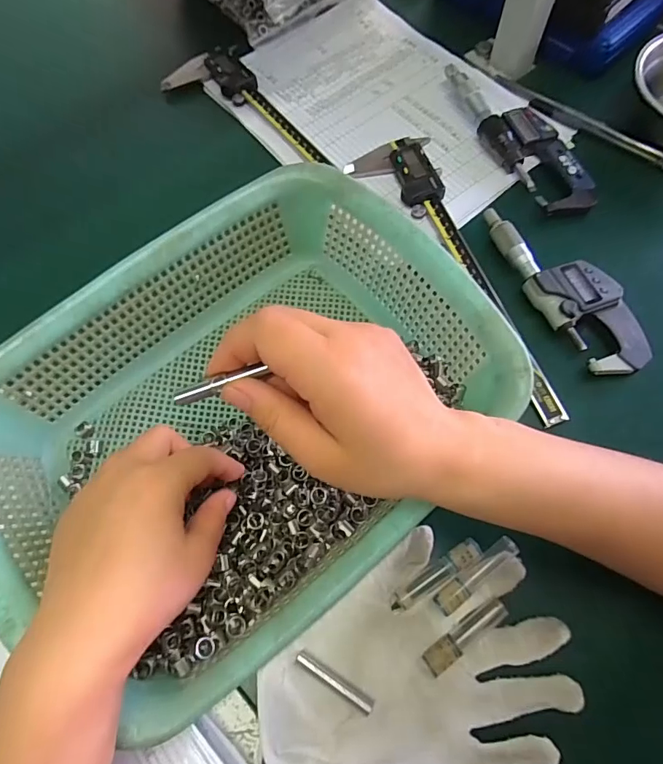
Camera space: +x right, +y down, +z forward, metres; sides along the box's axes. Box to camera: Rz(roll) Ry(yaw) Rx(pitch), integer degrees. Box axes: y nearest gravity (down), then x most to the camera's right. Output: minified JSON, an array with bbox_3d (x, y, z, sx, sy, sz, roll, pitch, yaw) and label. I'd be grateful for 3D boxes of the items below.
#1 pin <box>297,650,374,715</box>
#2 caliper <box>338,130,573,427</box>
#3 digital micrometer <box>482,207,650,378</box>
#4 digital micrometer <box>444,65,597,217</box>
[{"bbox_3d":[0.002,0.173,0.263,0.050,0.004,0.007,30,72,14],"label":"pin"},{"bbox_3d":[0.103,-0.094,0.356,0.069,0.011,0.277,-24,68,-7],"label":"caliper"},{"bbox_3d":[0.175,-0.076,0.342,0.053,0.021,0.158,-26,69,-8],"label":"digital micrometer"},{"bbox_3d":[0.163,-0.218,0.402,0.051,0.023,0.180,-27,69,-8],"label":"digital micrometer"}]

